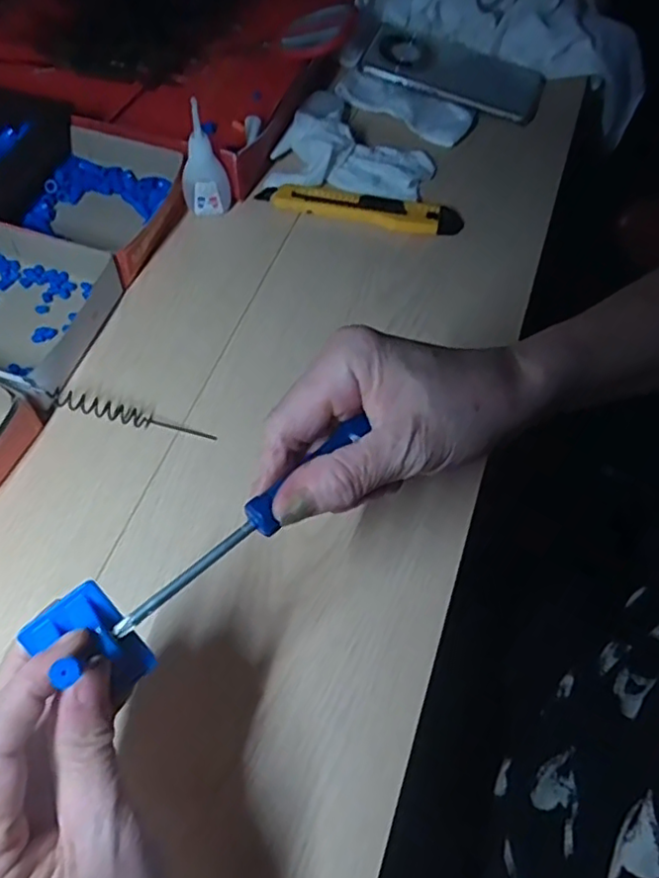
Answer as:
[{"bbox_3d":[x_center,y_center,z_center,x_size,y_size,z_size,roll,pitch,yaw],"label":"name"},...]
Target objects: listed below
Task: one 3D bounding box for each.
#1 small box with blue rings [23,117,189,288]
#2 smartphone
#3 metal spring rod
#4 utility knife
[{"bbox_3d":[-0.175,-0.189,0.500,0.114,0.039,0.123,21,61,9],"label":"small box with blue rings"},{"bbox_3d":[0.118,-0.346,0.603,0.163,0.010,0.081,23,63,5],"label":"smartphone"},{"bbox_3d":[-0.125,-0.013,0.411,0.102,0.010,0.013,15,59,-12],"label":"metal spring rod"},{"bbox_3d":[0.025,-0.186,0.520,0.161,0.013,0.033,8,60,2],"label":"utility knife"}]

